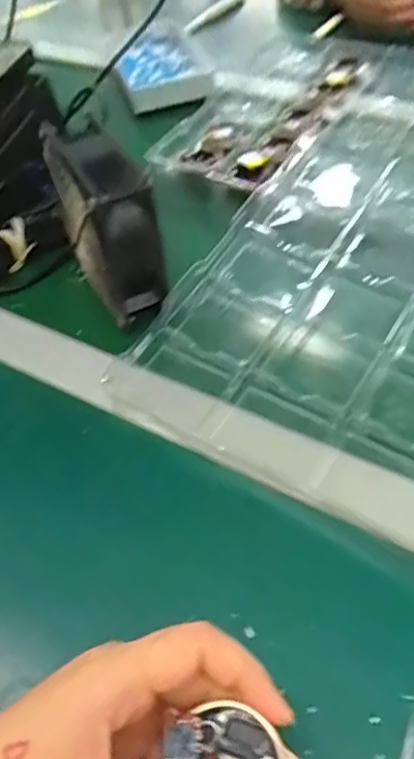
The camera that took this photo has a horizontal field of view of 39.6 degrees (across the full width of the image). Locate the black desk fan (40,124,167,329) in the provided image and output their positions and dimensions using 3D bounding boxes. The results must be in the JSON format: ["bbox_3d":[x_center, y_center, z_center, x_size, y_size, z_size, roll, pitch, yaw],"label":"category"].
[{"bbox_3d":[-0.077,-0.119,0.427,0.052,0.109,0.111,-25,52,-14],"label":"black desk fan"}]

